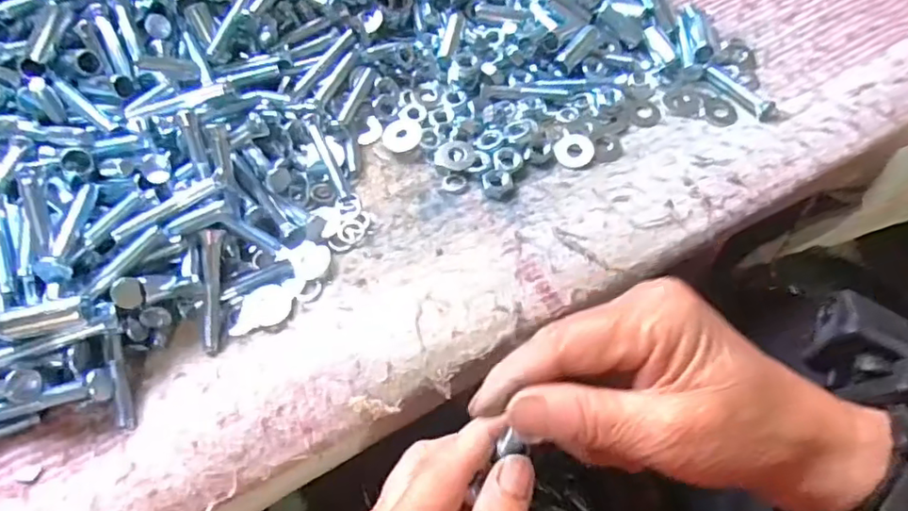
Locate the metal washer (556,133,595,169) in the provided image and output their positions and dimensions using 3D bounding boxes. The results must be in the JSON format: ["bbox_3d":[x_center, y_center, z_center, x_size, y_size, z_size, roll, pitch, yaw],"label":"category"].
[{"bbox_3d":[0.073,-0.064,0.345,0.023,0.004,0.020,-22,61,-15],"label":"metal washer"}]

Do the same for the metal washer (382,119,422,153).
[{"bbox_3d":[-0.031,-0.073,0.348,0.023,0.005,0.023,-2,68,5],"label":"metal washer"}]

